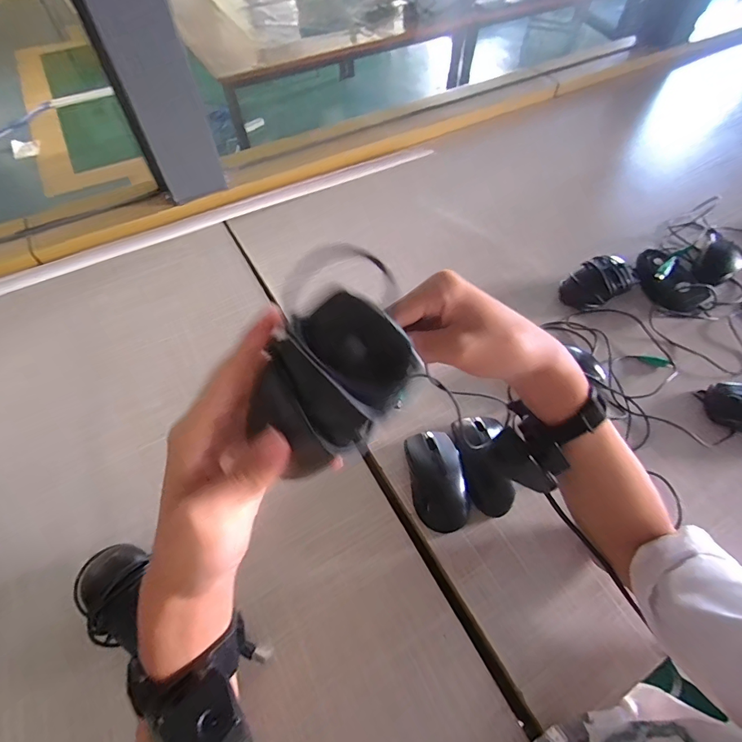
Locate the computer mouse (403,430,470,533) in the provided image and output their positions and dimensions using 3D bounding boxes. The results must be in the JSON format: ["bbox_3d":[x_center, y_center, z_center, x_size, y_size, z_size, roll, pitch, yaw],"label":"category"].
[{"bbox_3d":[0.071,0.113,0.435,0.056,0.034,0.103,-9,57,-4],"label":"computer mouse"}]

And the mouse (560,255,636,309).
[{"bbox_3d":[0.321,-0.125,0.586,0.103,0.035,0.060,-24,59,-14],"label":"mouse"}]

